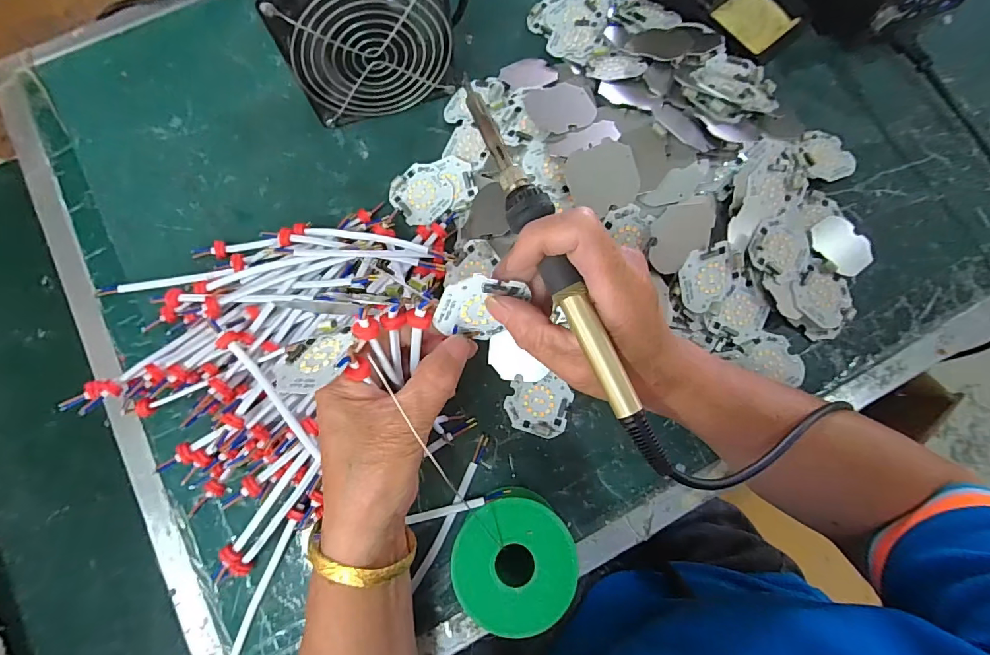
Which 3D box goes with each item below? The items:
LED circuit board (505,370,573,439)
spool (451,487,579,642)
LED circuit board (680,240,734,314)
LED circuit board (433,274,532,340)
[{"bbox_3d":[0.032,0.056,0.326,0.046,0.005,0.045,18,78,4],"label":"LED circuit board"},{"bbox_3d":[0.011,0.137,0.274,0.065,0.073,0.065,0,78,0],"label":"spool"},{"bbox_3d":[0.153,-0.035,0.322,0.039,0.004,0.045,-17,109,-4],"label":"LED circuit board"},{"bbox_3d":[-0.009,-0.010,0.236,0.043,0.043,0.005,11,43,-27],"label":"LED circuit board"}]

